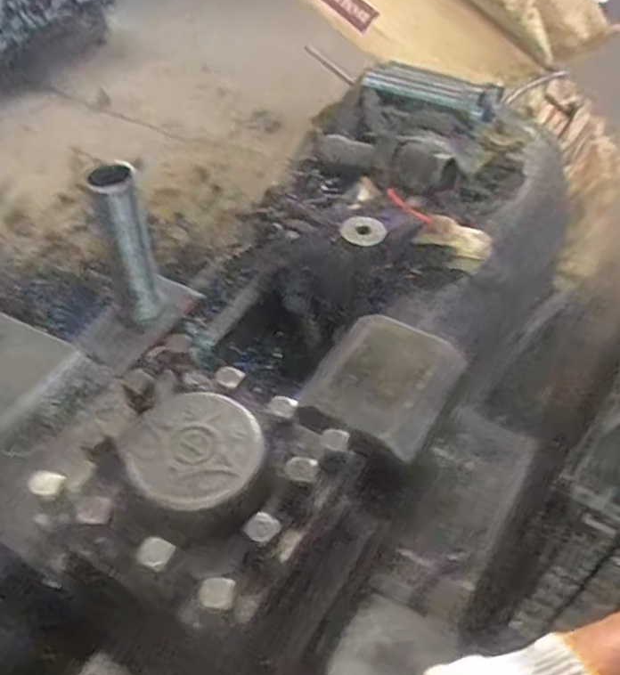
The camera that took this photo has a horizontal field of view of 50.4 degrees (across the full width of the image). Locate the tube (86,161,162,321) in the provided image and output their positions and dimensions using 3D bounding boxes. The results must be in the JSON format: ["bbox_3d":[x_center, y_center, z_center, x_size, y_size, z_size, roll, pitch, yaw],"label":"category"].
[{"bbox_3d":[-0.194,-0.100,0.711,0.045,0.185,0.049,-9,49,-10],"label":"tube"}]

